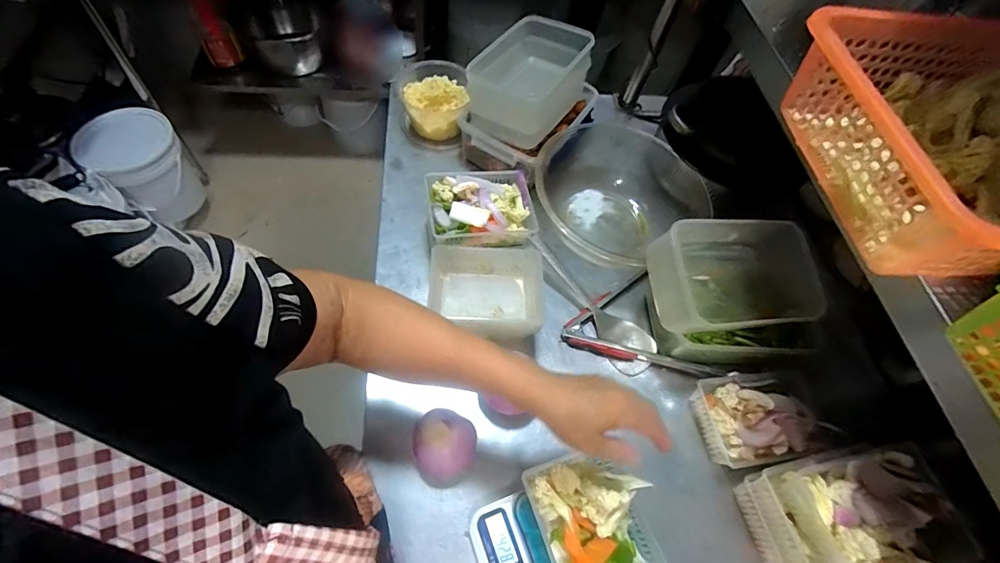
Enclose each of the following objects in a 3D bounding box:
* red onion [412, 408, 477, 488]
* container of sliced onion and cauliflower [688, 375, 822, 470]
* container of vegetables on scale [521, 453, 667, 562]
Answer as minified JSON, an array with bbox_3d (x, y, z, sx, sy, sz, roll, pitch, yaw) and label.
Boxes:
[{"bbox_3d":[-0.068,0.202,0.524,0.074,0.071,0.072,3,61,-5],"label":"red onion"},{"bbox_3d":[0.356,0.188,0.607,0.153,0.061,0.116,-7,62,-11],"label":"container of sliced onion and cauliflower"},{"bbox_3d":[0.106,0.259,0.453,0.119,0.067,0.151,-15,64,-15],"label":"container of vegetables on scale"}]

